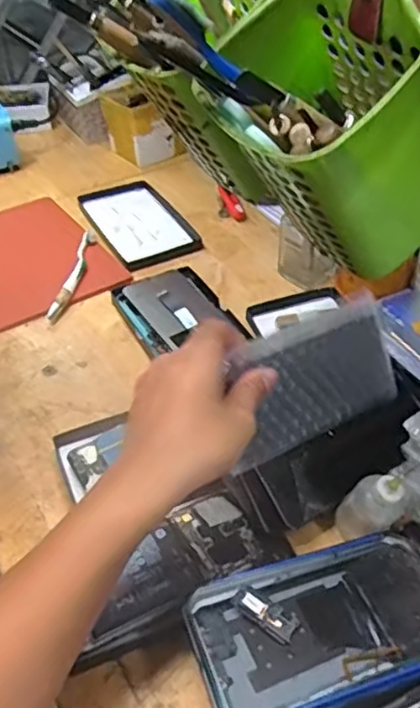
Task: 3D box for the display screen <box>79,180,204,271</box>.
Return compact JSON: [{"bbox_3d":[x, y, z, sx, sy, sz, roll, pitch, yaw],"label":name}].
[{"bbox_3d":[-0.099,-0.182,0.885,0.116,0.018,0.214,-21,48,-17],"label":"display screen"}]

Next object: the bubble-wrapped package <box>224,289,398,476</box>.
[{"bbox_3d":[0.079,0.018,0.490,0.151,0.089,0.012,-21,14,-25],"label":"bubble-wrapped package"}]

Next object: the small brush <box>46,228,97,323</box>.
[{"bbox_3d":[-0.163,-0.094,0.778,0.022,0.024,0.154,6,43,10],"label":"small brush"}]

